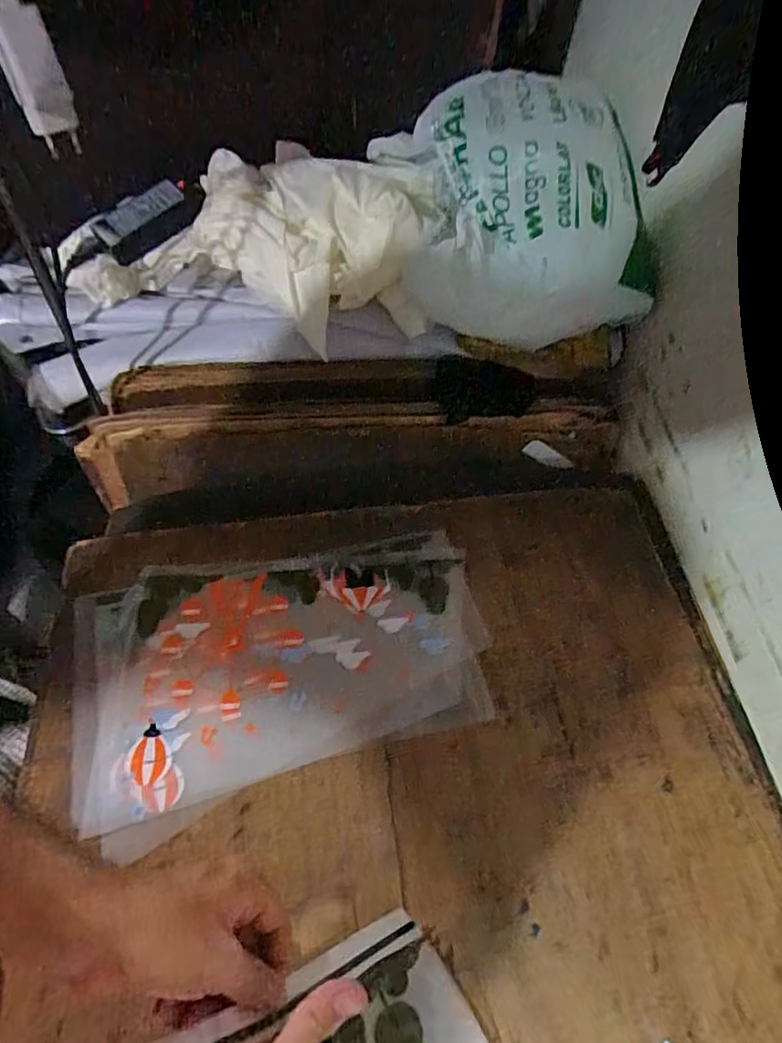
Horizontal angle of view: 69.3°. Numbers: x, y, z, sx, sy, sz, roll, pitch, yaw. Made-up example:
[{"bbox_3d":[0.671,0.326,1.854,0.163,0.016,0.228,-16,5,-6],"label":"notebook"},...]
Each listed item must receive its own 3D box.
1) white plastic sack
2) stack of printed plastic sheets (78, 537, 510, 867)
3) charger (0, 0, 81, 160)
[{"bbox_3d":[0.138,-0.362,0.639,0.263,0.157,0.298,-5,56,-7],"label":"white plastic sack"},{"bbox_3d":[-0.094,0.121,0.521,0.366,0.006,0.221,-14,58,-13],"label":"stack of printed plastic sheets"},{"bbox_3d":[-0.252,-0.316,0.399,0.035,0.094,0.043,-28,62,-21],"label":"charger"}]

